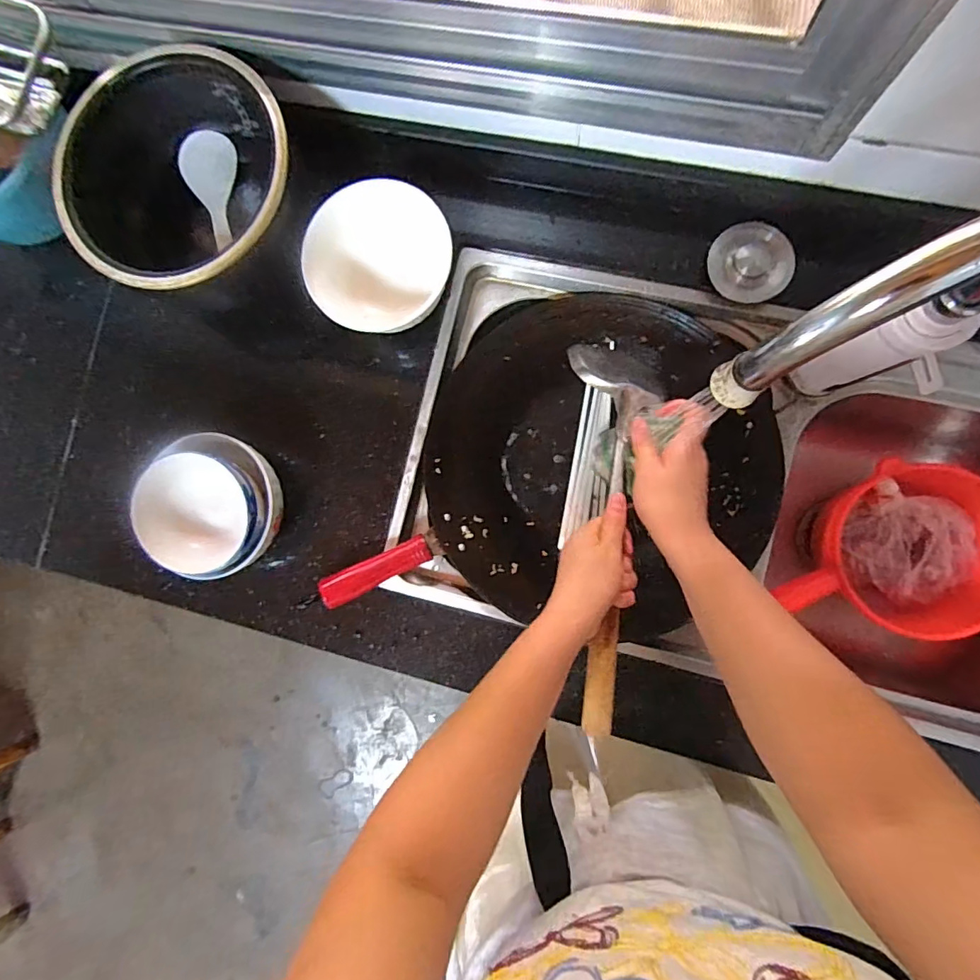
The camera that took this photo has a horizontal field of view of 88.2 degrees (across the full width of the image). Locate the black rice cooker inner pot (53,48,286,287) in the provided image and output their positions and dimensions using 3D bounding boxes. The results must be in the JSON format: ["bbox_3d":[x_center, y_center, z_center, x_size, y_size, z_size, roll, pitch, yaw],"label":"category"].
[{"bbox_3d":[-0.311,-0.312,0.542,0.222,0.136,0.229,0,87,6],"label":"black rice cooker inner pot"}]

